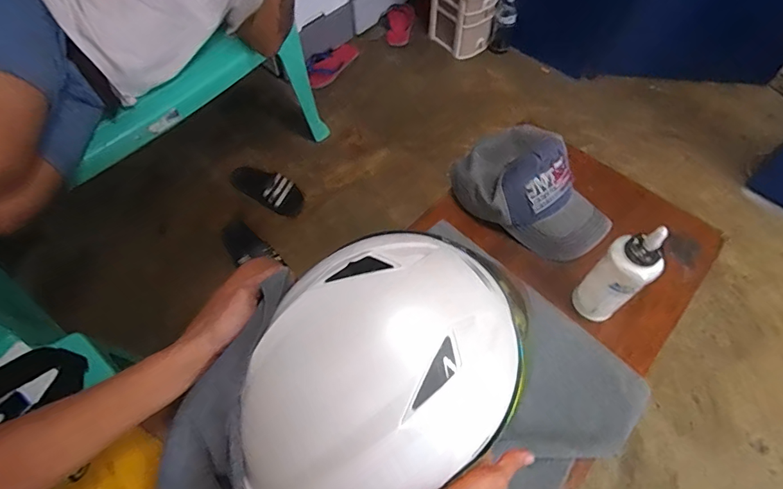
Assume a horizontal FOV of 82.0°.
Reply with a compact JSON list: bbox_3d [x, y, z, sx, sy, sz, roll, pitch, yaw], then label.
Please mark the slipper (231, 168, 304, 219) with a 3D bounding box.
[{"bbox_3d":[-0.391,-0.179,1.384,0.260,0.066,0.111,22,62,11],"label":"slipper"}]

